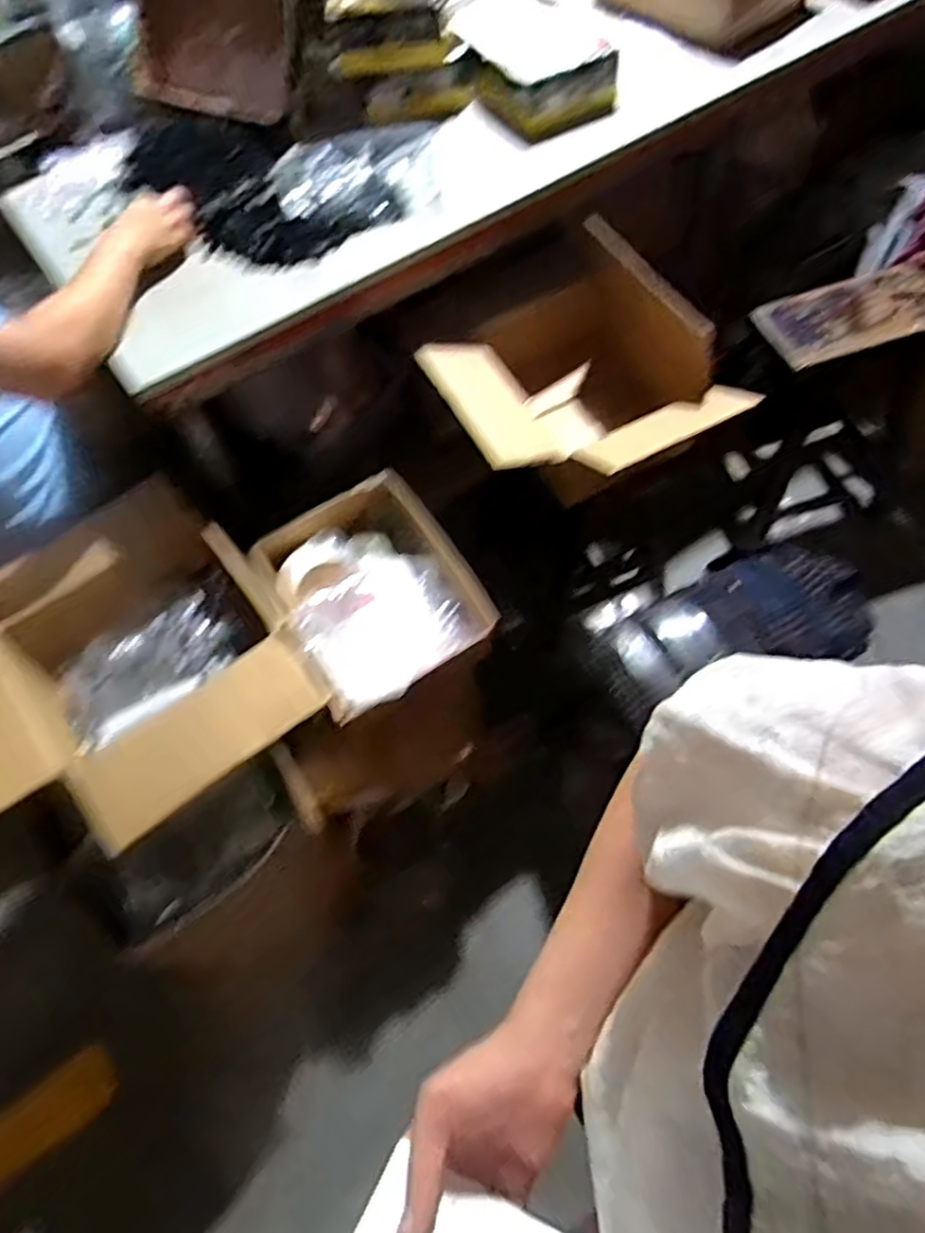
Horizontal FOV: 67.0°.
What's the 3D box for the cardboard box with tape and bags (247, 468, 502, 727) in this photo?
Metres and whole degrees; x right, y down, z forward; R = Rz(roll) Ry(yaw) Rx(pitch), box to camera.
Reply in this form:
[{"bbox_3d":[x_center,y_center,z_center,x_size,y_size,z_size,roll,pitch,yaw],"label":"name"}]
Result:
[{"bbox_3d":[-0.135,-0.024,1.117,0.271,0.206,0.323,-28,63,-11],"label":"cardboard box with tape and bags"}]

